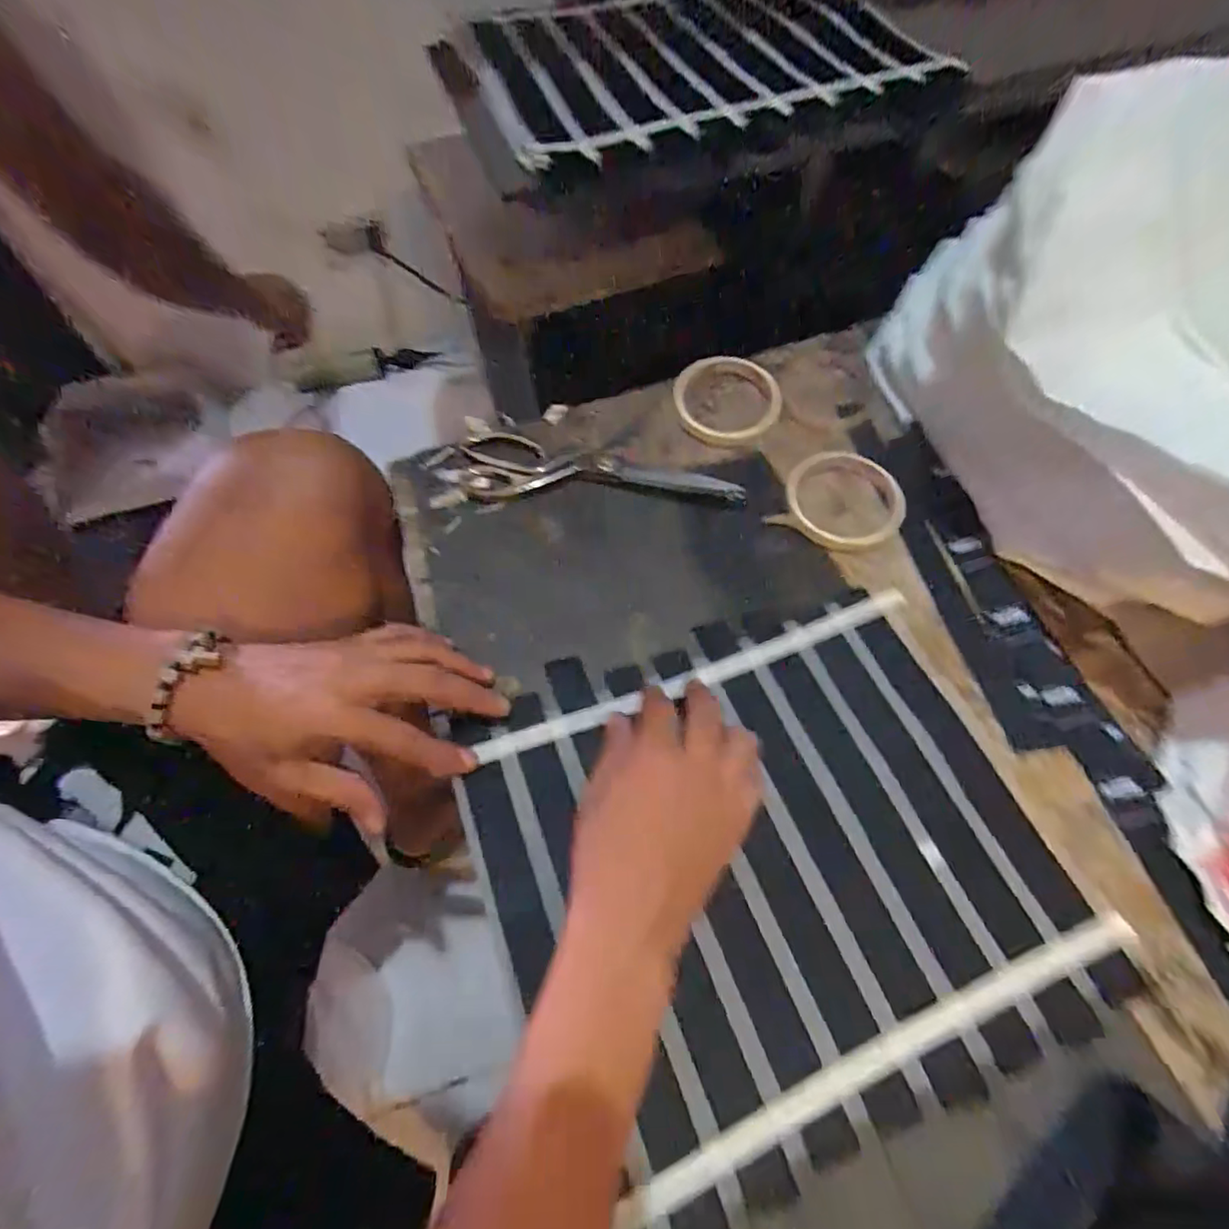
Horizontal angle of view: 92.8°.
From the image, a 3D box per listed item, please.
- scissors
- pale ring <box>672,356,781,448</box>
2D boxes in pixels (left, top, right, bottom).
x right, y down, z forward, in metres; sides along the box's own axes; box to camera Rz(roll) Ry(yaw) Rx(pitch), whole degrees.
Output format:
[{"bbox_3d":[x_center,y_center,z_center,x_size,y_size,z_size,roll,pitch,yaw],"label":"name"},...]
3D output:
[{"bbox_3d":[-0.012,-0.121,0.480,0.223,0.009,0.066,0,61,0],"label":"scissors"},{"bbox_3d":[0.098,-0.189,0.507,0.091,0.013,0.084,0,61,0],"label":"pale ring"}]

